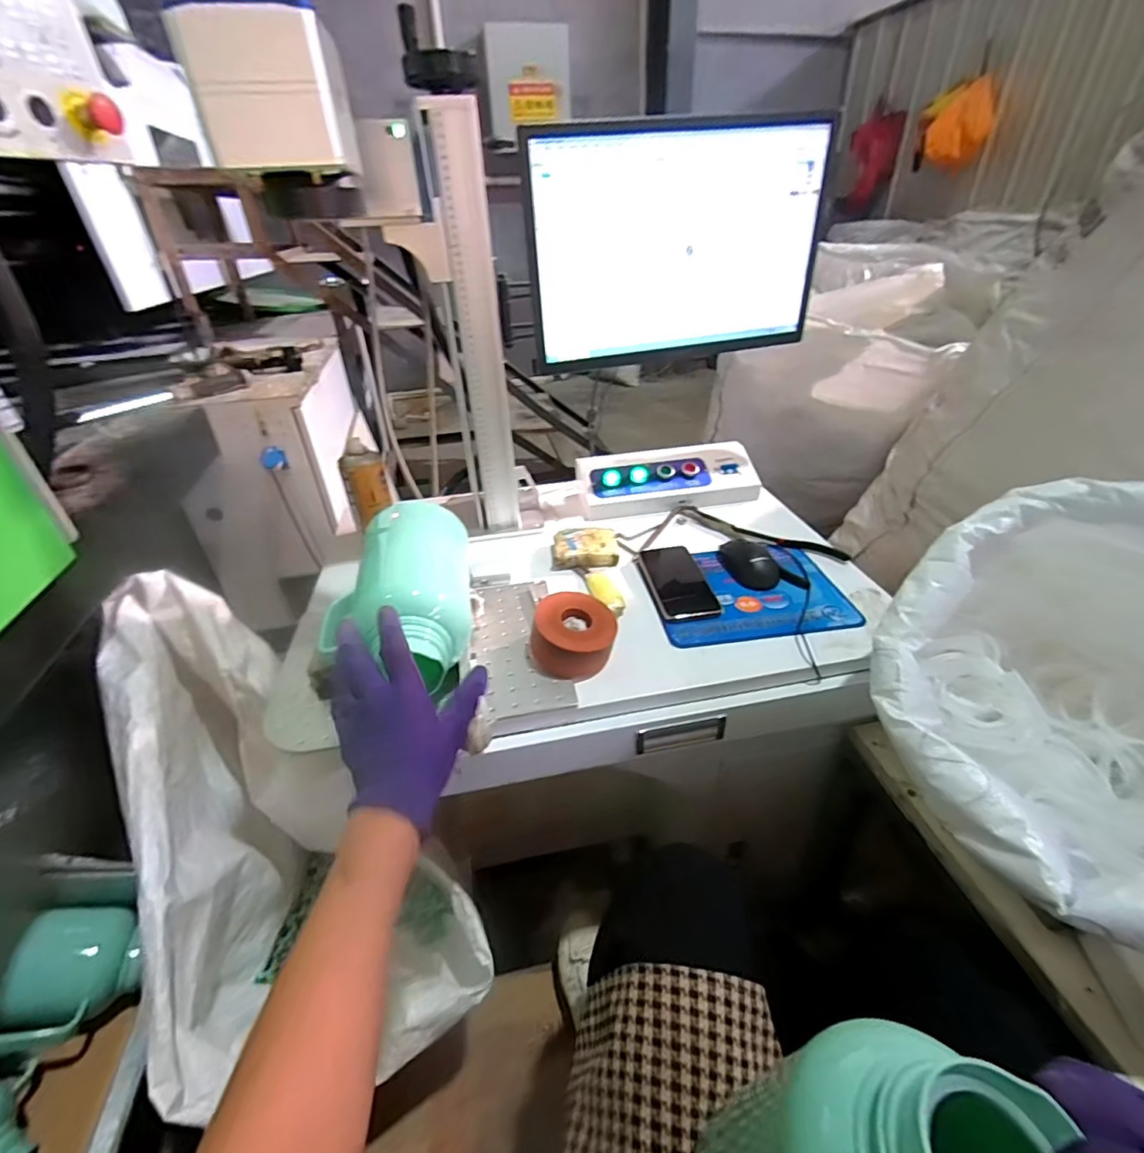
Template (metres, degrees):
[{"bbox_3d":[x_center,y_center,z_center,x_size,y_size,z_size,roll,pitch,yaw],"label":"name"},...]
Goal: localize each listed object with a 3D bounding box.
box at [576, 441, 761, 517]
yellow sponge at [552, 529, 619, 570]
[{"bbox_3d":[0.174,-0.173,0.989,0.320,0.090,0.114,-8,35,-8],"label":"box"},{"bbox_3d":[0.021,-0.045,0.845,0.100,0.026,0.083,-1,35,3],"label":"yellow sponge"}]

